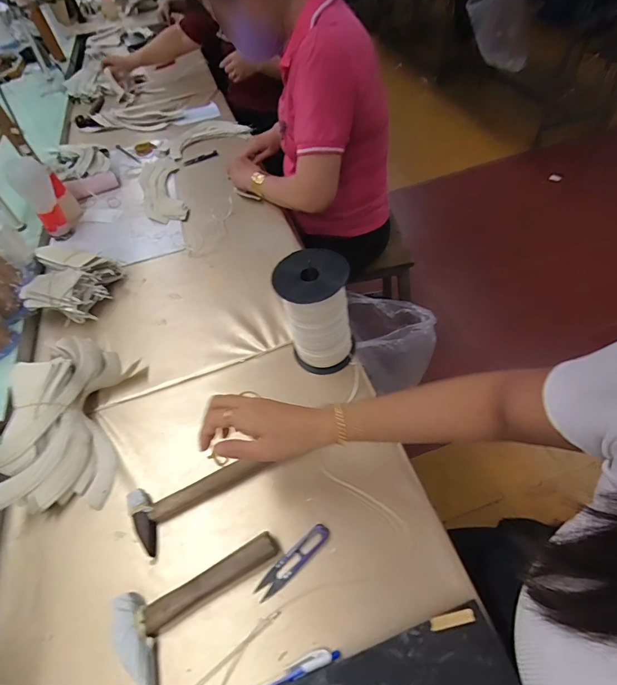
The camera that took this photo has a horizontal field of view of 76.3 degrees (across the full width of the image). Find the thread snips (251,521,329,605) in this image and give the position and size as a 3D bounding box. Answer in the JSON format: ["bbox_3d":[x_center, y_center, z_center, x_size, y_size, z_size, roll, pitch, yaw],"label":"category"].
[{"bbox_3d":[-0.017,0.248,0.449,0.100,0.015,0.022,-37,56,-20],"label":"thread snips"}]

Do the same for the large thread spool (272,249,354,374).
[{"bbox_3d":[0.013,-0.038,0.561,0.095,0.168,0.092,-11,52,1],"label":"large thread spool"}]

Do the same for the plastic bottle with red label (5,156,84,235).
[{"bbox_3d":[-0.584,-0.330,0.876,0.085,0.166,0.095,-31,54,-14],"label":"plastic bottle with red label"}]

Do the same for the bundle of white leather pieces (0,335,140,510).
[{"bbox_3d":[-0.362,0.098,0.575,0.162,0.068,0.266,-6,52,4],"label":"bundle of white leather pieces"}]

